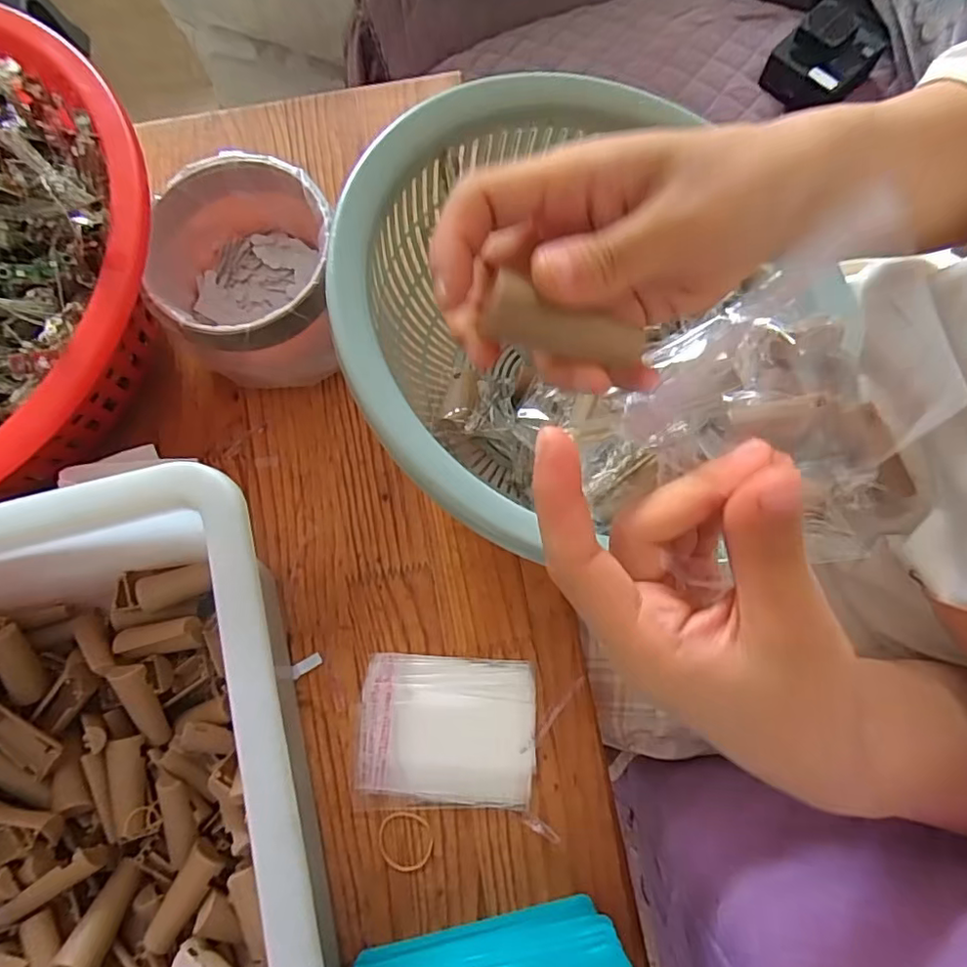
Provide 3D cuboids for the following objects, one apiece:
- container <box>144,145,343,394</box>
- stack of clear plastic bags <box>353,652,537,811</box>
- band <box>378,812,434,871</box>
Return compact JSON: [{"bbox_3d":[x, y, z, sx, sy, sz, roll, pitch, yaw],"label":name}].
[{"bbox_3d":[-0.145,-0.131,0.373,0.113,0.069,0.118,0,75,2],"label":"container"},{"bbox_3d":[-0.022,0.148,0.351,0.104,0.004,0.084,2,75,2],"label":"stack of clear plastic bags"},{"bbox_3d":[-0.045,0.206,0.337,0.030,0.004,0.030,0,75,2],"label":"band"}]

